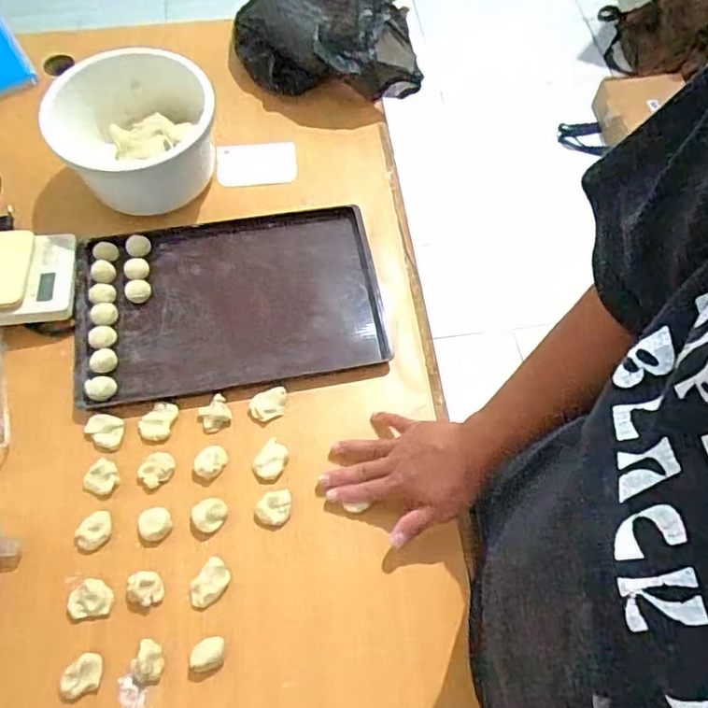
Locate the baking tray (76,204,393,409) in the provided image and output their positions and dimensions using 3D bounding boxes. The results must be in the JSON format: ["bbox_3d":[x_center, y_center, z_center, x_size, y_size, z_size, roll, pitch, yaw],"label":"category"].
[{"bbox_3d":[-0.156,-0.067,0.740,0.367,0.026,0.243,-9,64,-6],"label":"baking tray"}]

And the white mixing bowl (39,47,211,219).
[{"bbox_3d":[-0.281,-0.288,0.770,0.194,0.126,0.192,-12,65,-8],"label":"white mixing bowl"}]

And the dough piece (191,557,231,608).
[{"bbox_3d":[-0.147,0.233,0.597,0.030,0.012,0.047,31,67,13],"label":"dough piece"}]

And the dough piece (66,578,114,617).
[{"bbox_3d":[-0.266,0.245,0.591,0.043,0.011,0.034,-4,64,-4],"label":"dough piece"}]

